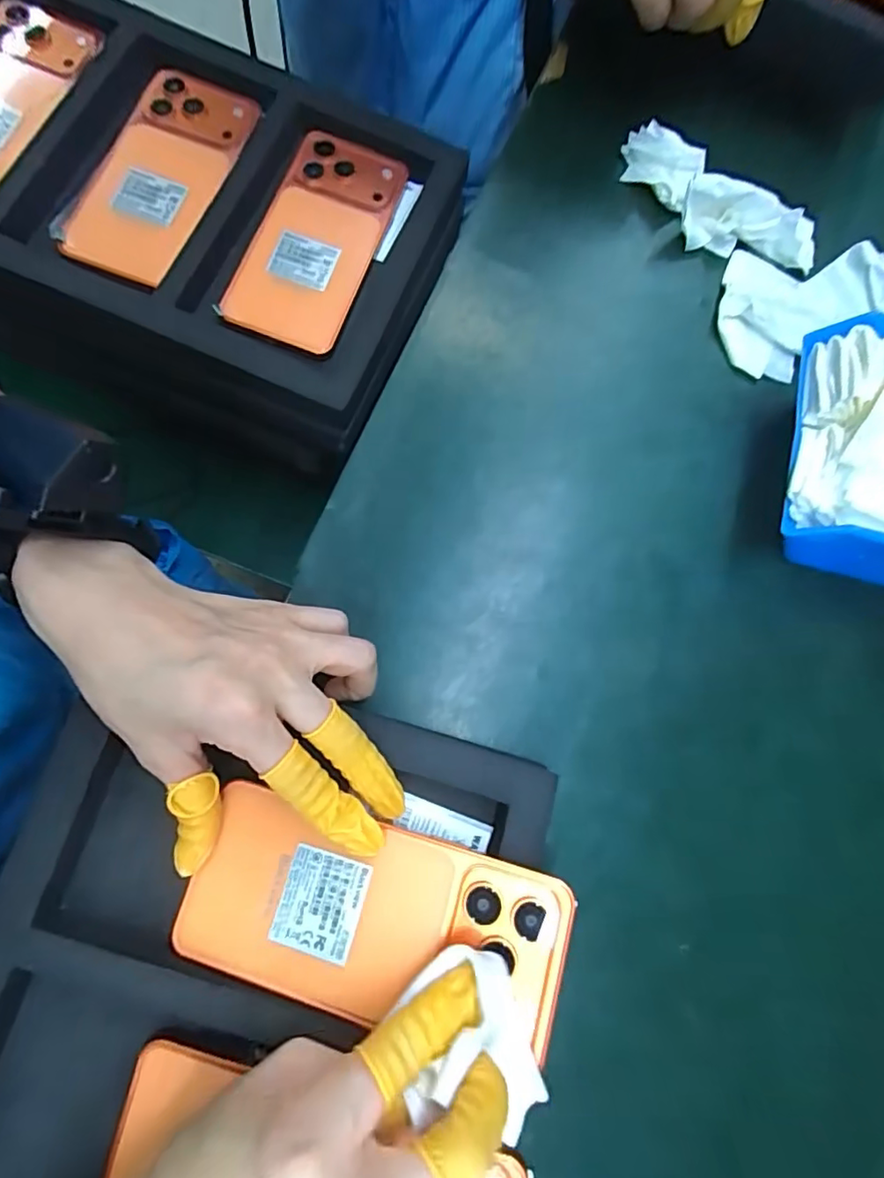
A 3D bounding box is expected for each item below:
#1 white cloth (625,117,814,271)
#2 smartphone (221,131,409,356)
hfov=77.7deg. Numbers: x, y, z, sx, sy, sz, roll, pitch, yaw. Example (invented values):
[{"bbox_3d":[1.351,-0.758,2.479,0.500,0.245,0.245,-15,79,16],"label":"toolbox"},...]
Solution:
[{"bbox_3d":[0.174,-0.244,0.348,0.136,0.033,0.044,30,78,0],"label":"white cloth"},{"bbox_3d":[-0.086,-0.237,0.377,0.074,0.010,0.159,21,83,-7],"label":"smartphone"}]

